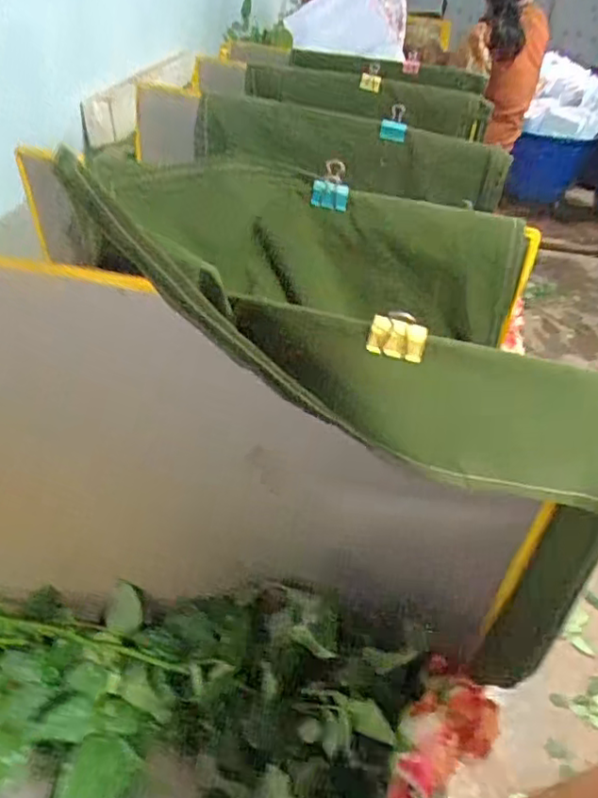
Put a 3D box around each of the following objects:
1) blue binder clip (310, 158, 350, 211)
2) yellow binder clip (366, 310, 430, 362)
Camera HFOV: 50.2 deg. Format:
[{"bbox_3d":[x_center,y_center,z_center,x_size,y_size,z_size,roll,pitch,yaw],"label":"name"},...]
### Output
[{"bbox_3d":[0.030,-0.198,0.593,0.033,0.046,0.025,6,35,-2],"label":"blue binder clip"},{"bbox_3d":[0.060,-0.038,0.385,0.034,0.033,0.010,9,35,2],"label":"yellow binder clip"}]

